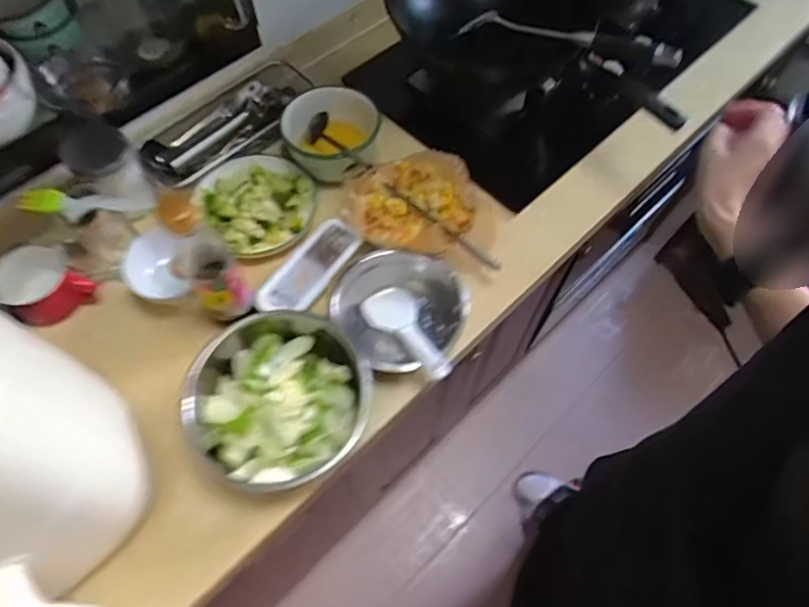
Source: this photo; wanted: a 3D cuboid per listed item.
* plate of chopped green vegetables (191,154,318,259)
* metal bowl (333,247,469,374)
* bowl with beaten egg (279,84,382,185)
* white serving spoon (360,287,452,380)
[{"bbox_3d":[-0.216,-0.156,0.797,0.161,0.042,0.177,0,62,-1],"label":"plate of chopped green vegetables"},{"bbox_3d":[-0.014,0.016,0.731,0.181,0.070,0.173,0,62,-1],"label":"metal bowl"},{"bbox_3d":[-0.120,-0.254,0.828,0.150,0.086,0.122,17,63,8],"label":"bowl with beaten egg"},{"bbox_3d":[0.009,0.038,0.698,0.073,0.029,0.167,-27,45,-14],"label":"white serving spoon"}]

